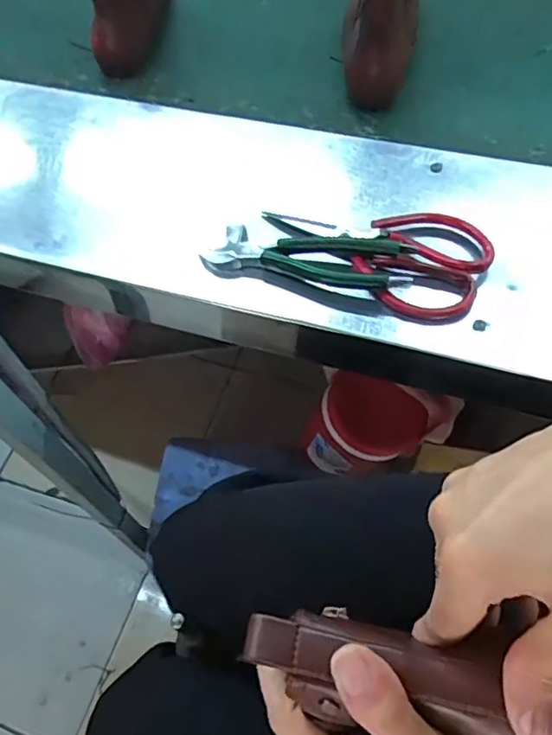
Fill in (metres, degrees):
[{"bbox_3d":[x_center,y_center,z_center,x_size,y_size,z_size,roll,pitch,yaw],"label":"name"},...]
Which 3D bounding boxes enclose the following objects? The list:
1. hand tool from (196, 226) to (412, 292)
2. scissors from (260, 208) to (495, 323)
[{"bbox_3d":[0.025,-0.096,0.511,0.178,0.024,0.049,10,63,10],"label":"hand tool"},{"bbox_3d":[0.081,-0.107,0.515,0.196,0.024,0.102,21,66,15],"label":"scissors"}]

